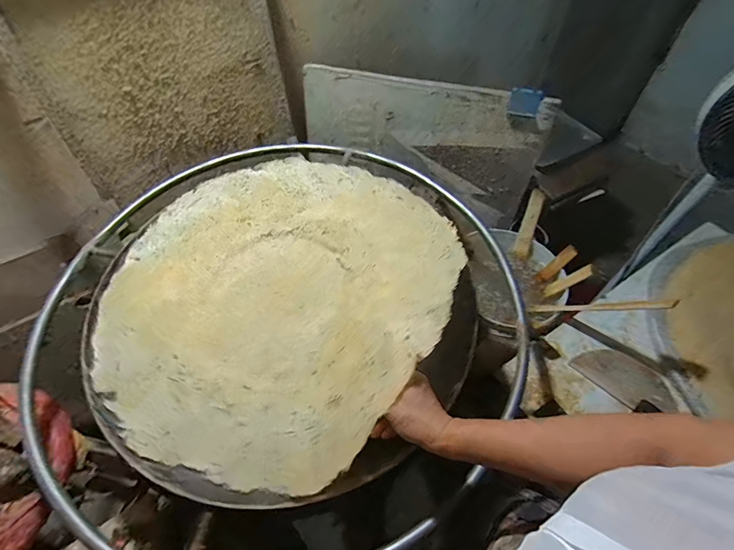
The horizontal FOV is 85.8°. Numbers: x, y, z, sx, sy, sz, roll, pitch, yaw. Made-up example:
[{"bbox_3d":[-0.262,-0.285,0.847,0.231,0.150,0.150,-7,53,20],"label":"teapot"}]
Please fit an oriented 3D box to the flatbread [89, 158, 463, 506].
[{"bbox_3d":[-0.149,-0.008,0.644,0.541,0.111,0.573,28,58,18],"label":"flatbread"}]

